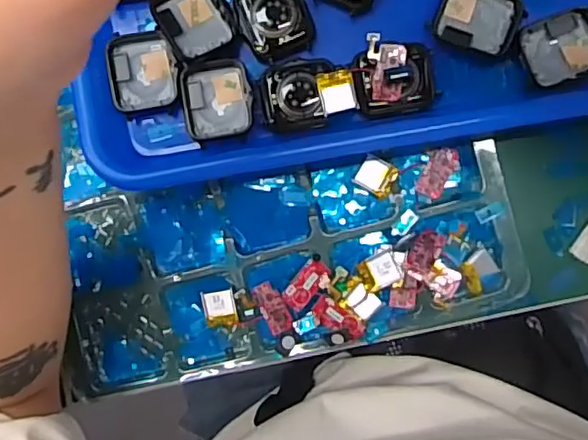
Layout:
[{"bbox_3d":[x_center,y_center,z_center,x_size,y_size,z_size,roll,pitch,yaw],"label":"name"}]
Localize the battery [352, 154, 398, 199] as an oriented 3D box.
[{"bbox_3d":[0.046,-0.024,0.334,0.021,0.004,0.019,29,90,3],"label":"battery"}]

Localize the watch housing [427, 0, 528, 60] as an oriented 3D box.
[{"bbox_3d":[0.097,-0.108,0.318,0.045,0.009,0.034,20,89,3],"label":"watch housing"}]

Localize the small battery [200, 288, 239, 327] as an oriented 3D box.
[{"bbox_3d":[-0.042,0.050,0.342,0.019,0.004,0.020,-10,88,3],"label":"small battery"}]

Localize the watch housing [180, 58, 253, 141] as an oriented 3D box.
[{"bbox_3d":[-0.041,-0.065,0.324,0.036,0.009,0.041,-8,88,3],"label":"watch housing"}]

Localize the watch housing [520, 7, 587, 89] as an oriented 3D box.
[{"bbox_3d":[0.143,-0.092,0.318,0.042,0.005,0.035,-20,87,2],"label":"watch housing"}]

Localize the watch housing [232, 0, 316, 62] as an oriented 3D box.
[{"bbox_3d":[-0.012,-0.109,0.320,0.036,0.007,0.045,-22,87,2],"label":"watch housing"}]

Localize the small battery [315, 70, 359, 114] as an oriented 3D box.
[{"bbox_3d":[0.023,-0.067,0.316,0.019,0.004,0.021,-12,98,-5],"label":"small battery"}]

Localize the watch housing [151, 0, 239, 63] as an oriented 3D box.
[{"bbox_3d":[-0.053,-0.106,0.322,0.036,0.009,0.037,-29,84,-18],"label":"watch housing"}]

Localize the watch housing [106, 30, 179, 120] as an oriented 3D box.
[{"bbox_3d":[-0.081,-0.080,0.327,0.035,0.012,0.044,-11,88,2],"label":"watch housing"}]

